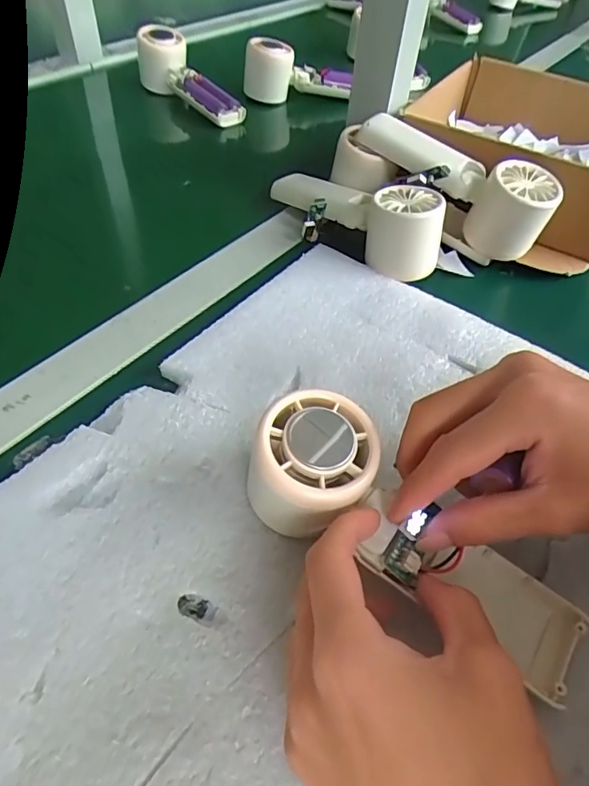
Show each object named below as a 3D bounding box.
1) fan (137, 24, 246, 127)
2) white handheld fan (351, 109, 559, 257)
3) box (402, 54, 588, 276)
[{"bbox_3d":[-0.123,-0.369,0.592,0.162,0.057,0.045,43,59,13],"label":"fan"},{"bbox_3d":[0.126,-0.164,0.407,0.160,0.067,0.048,32,54,19],"label":"white handheld fan"},{"bbox_3d":[0.221,-0.238,0.479,0.216,0.071,0.238,26,53,16],"label":"box"}]

